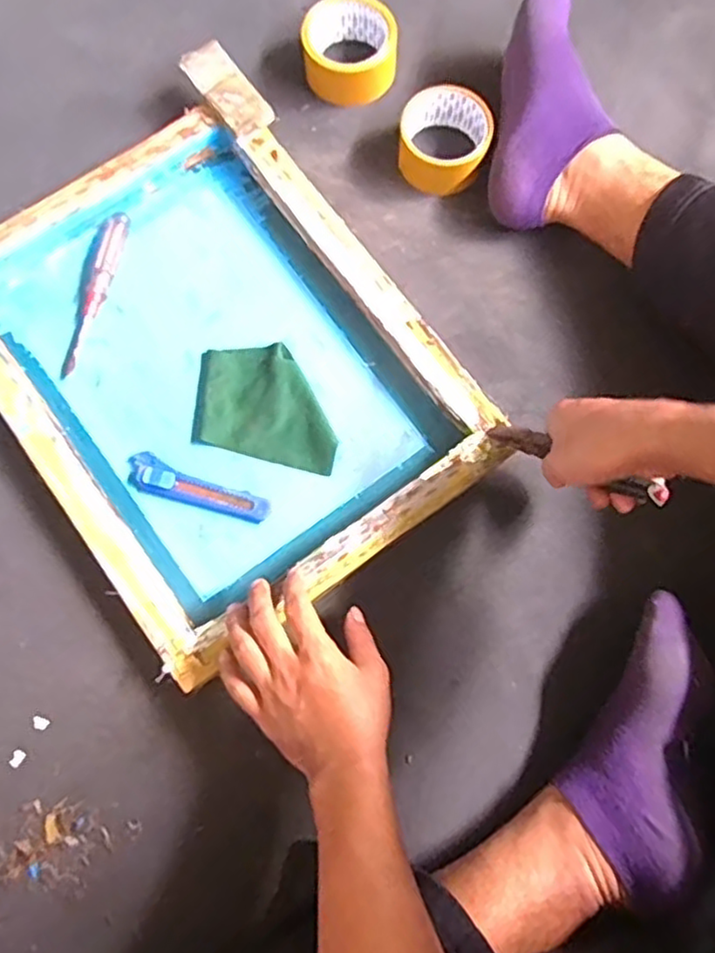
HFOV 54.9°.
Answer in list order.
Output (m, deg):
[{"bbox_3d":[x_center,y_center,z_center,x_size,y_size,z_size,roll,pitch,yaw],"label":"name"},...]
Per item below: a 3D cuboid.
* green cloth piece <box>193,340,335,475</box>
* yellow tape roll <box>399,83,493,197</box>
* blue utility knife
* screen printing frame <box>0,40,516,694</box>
[{"bbox_3d":[-0.081,-0.067,0.637,0.136,0.009,0.104,14,79,3],"label":"green cloth piece"},{"bbox_3d":[0.086,-0.333,0.676,0.090,0.039,0.098,2,79,1],"label":"yellow tape roll"},{"bbox_3d":[-0.146,0.013,0.625,0.131,0.008,0.030,21,79,5],"label":"blue utility knife"},{"bbox_3d":[-0.130,-0.103,0.631,0.352,0.042,0.446,-35,80,-6],"label":"screen printing frame"}]

